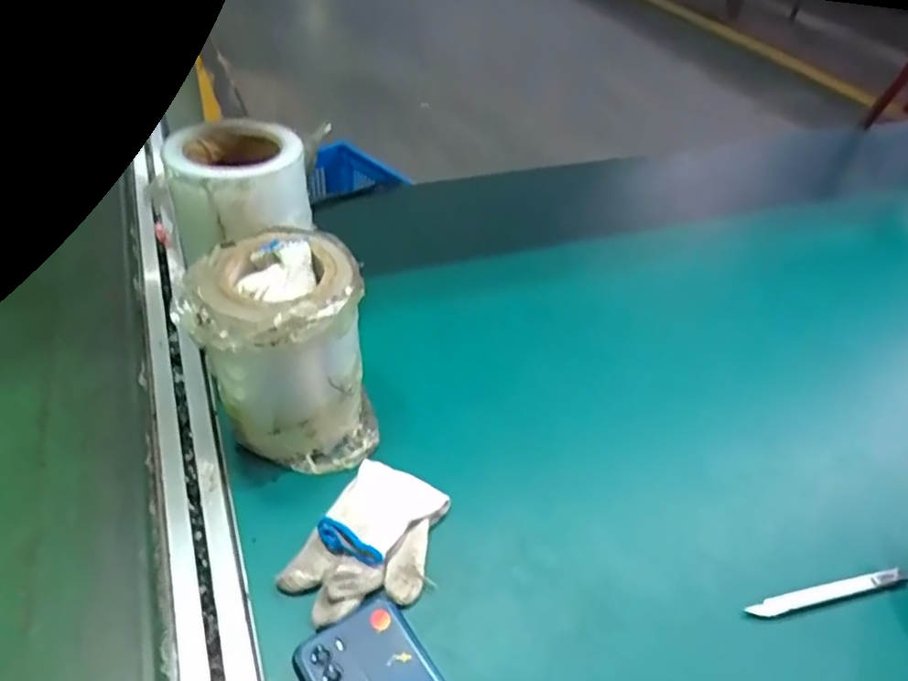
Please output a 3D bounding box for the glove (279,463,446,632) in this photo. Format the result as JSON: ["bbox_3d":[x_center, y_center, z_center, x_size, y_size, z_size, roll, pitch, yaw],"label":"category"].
[{"bbox_3d":[-0.060,0.148,0.485,0.087,0.027,0.127,22,49,19],"label":"glove"}]

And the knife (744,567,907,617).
[{"bbox_3d":[0.286,0.192,0.498,0.130,0.012,0.013,-9,47,-11],"label":"knife"}]

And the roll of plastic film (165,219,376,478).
[{"bbox_3d":[-0.136,0.007,0.540,0.122,0.158,0.132,1,46,-1],"label":"roll of plastic film"}]

